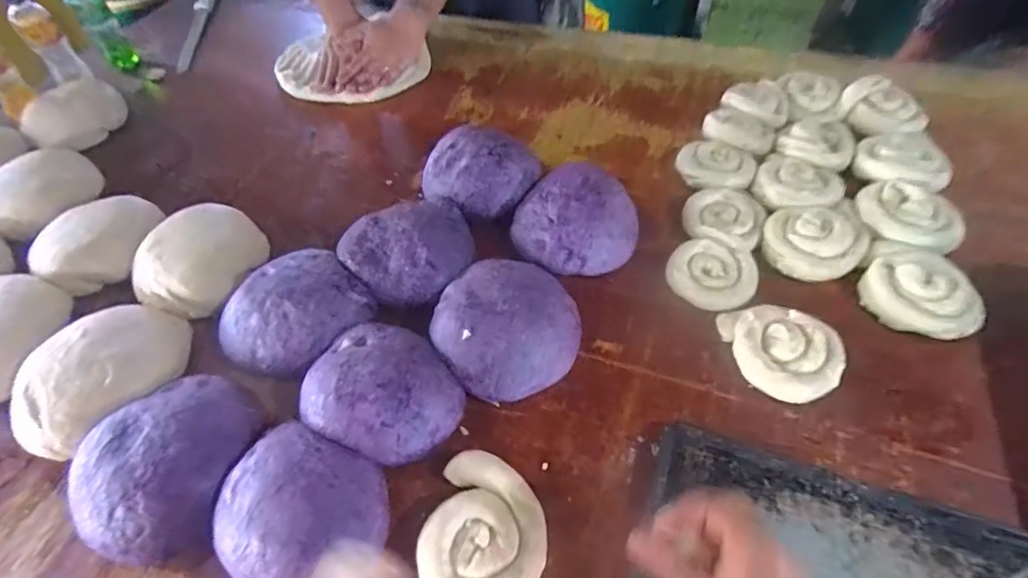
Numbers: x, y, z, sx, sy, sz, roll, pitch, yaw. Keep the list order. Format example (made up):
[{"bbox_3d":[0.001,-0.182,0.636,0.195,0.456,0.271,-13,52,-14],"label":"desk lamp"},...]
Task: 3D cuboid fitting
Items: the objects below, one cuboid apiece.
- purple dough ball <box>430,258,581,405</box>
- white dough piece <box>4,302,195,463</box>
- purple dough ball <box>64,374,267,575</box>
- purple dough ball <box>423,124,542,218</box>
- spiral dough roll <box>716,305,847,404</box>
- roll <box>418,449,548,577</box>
[{"bbox_3d":[-0.010,0.036,0.584,0.149,0.057,0.155,-2,51,3],"label":"purple dough ball"},{"bbox_3d":[-0.448,0.093,0.584,0.164,0.056,0.183,20,56,19],"label":"white dough piece"},{"bbox_3d":[-0.335,0.163,0.517,0.152,0.059,0.177,6,52,9],"label":"purple dough ball"},{"bbox_3d":[-0.049,-0.160,0.747,0.151,0.063,0.138,-2,51,3],"label":"purple dough ball"},{"bbox_3d":[0.285,0.062,0.560,0.105,0.036,0.109,-2,51,3],"label":"spiral dough roll"},{"bbox_3d":[-0.025,0.217,0.470,0.102,0.026,0.134,9,53,11],"label":"roll"}]

